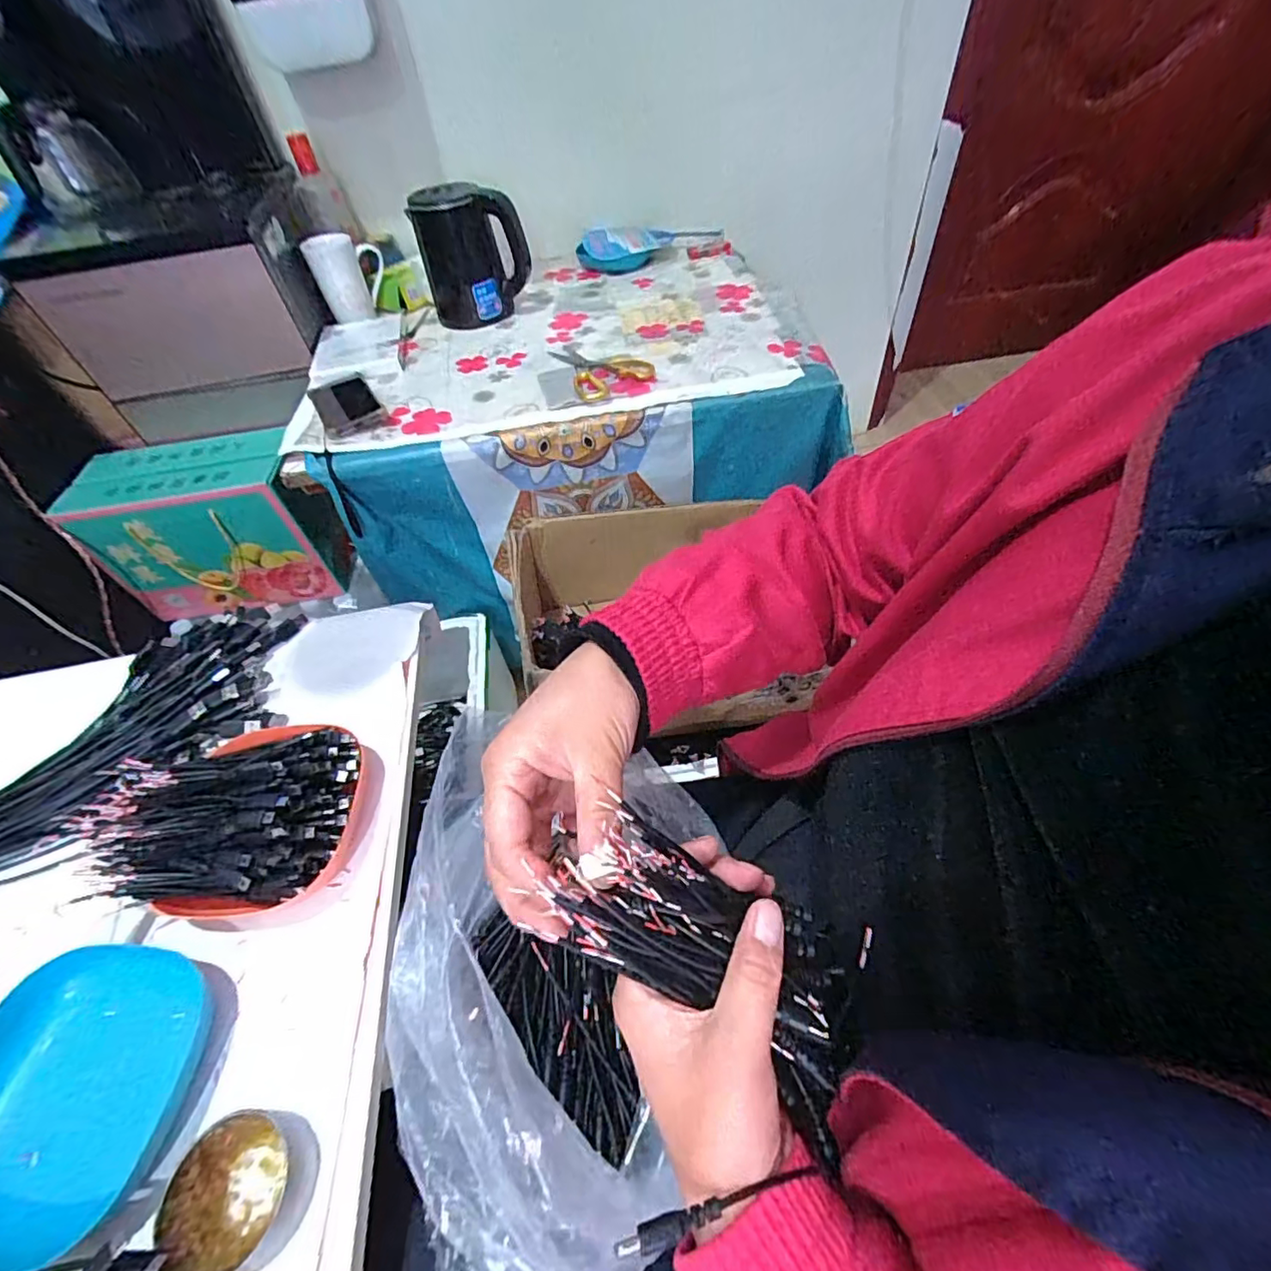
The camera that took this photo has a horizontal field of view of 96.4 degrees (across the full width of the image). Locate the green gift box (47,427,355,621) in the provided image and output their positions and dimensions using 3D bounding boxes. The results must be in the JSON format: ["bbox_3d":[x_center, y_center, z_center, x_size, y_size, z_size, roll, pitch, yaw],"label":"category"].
[{"bbox_3d":[-0.674,-0.181,0.949,0.343,0.231,0.163,-7,51,0],"label":"green gift box"}]

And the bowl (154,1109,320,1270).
[{"bbox_3d":[-0.202,0.283,0.289,0.063,0.024,0.060,-3,51,4],"label":"bowl"}]

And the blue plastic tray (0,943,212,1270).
[{"bbox_3d":[-0.328,0.260,0.325,0.126,0.027,0.139,1,52,7],"label":"blue plastic tray"}]

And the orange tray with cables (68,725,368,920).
[{"bbox_3d":[-0.285,0.120,0.397,0.178,0.075,0.128,-6,51,1],"label":"orange tray with cables"}]

